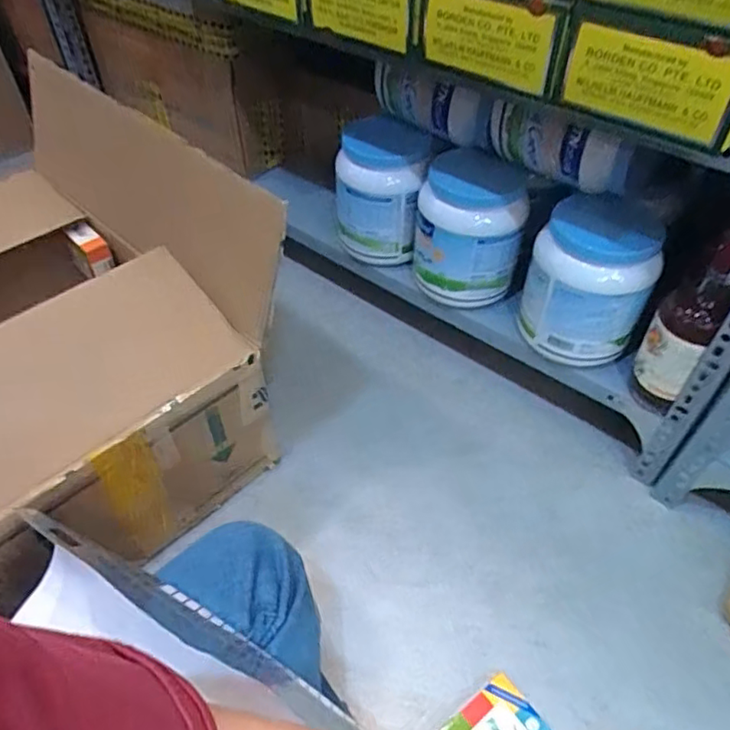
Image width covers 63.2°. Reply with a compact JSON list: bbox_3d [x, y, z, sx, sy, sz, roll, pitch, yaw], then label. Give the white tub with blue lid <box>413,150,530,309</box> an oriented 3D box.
[{"bbox_3d":[0.135,-0.177,0.791,0.135,0.167,0.121,4,48,4],"label":"white tub with blue lid"}]

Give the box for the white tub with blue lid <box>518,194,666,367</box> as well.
[{"bbox_3d":[0.263,-0.098,0.716,0.135,0.166,0.108,16,50,14],"label":"white tub with blue lid"}]

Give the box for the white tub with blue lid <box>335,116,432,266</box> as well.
[{"bbox_3d":[0.021,-0.254,0.852,0.127,0.169,0.123,0,48,1],"label":"white tub with blue lid"}]

